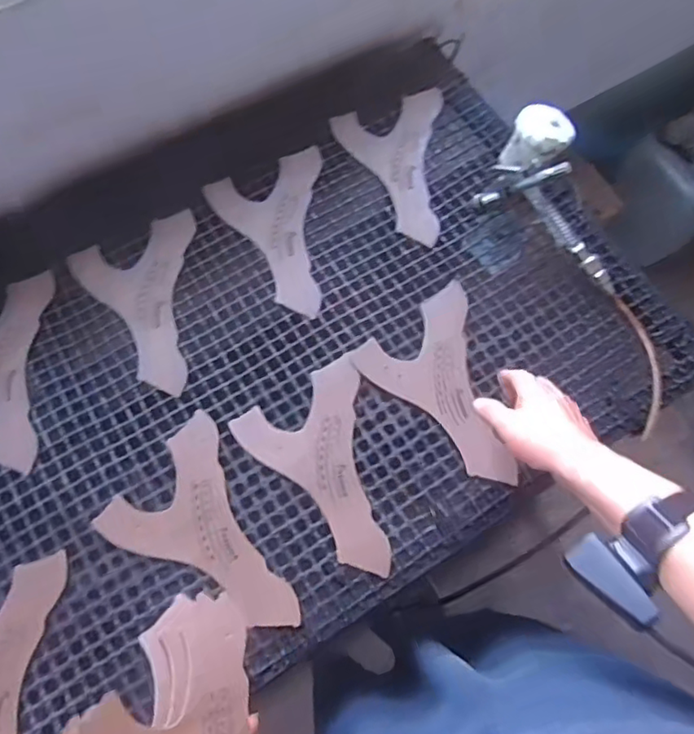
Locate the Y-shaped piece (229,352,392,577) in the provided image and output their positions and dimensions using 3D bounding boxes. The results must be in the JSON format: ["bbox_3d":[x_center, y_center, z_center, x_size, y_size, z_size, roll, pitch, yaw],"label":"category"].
[{"bbox_3d":[-0.006,0.108,0.652,0.149,0.010,0.217,-33,72,-11],"label":"Y-shaped piece"}]

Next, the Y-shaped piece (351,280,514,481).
[{"bbox_3d":[0.131,0.023,0.685,0.152,0.011,0.218,-36,74,-10],"label":"Y-shaped piece"}]

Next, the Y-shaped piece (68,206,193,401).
[{"bbox_3d":[-0.225,-0.076,0.716,0.149,0.008,0.218,-25,70,-8],"label":"Y-shaped piece"}]

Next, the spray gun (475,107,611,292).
[{"bbox_3d":[0.242,-0.189,0.722,0.108,0.116,0.236,-24,92,-8],"label":"spray gun"}]

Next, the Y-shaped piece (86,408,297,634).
[{"bbox_3d":[-0.127,0.168,0.624,0.215,0.007,0.147,36,71,10],"label":"Y-shaped piece"}]

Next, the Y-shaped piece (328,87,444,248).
[{"bbox_3d":[0.081,-0.262,0.794,0.147,0.022,0.216,-16,69,-5],"label":"Y-shaped piece"}]

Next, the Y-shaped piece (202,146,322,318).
[{"bbox_3d":[-0.076,-0.166,0.754,0.150,0.018,0.215,-19,70,-6],"label":"Y-shaped piece"}]

